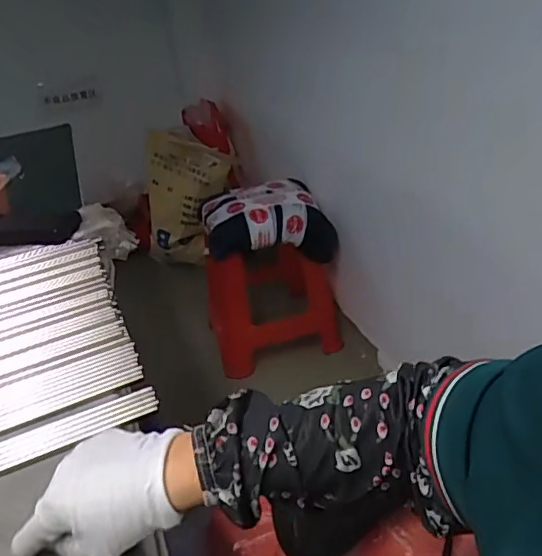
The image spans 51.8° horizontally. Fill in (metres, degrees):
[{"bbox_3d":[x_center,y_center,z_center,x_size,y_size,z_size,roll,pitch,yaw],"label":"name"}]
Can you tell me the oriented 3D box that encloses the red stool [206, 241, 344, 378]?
[{"bbox_3d":[-0.006,-0.013,1.710,0.389,0.485,0.287,-14,28,-8],"label":"red stool"}]

